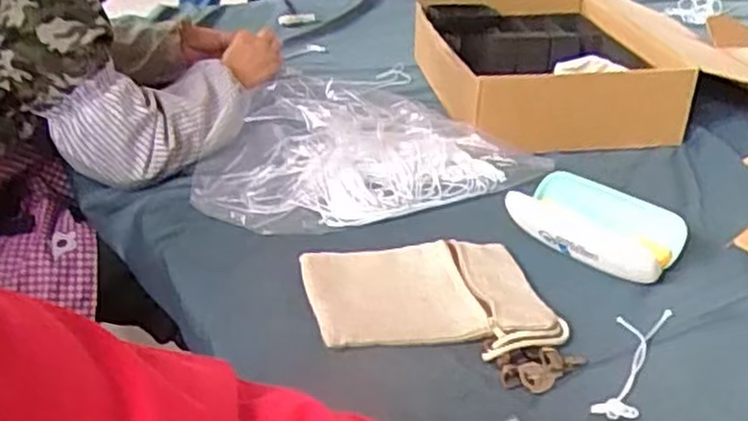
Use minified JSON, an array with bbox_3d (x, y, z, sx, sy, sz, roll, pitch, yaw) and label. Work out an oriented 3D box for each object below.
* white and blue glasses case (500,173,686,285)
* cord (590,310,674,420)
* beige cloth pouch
[{"bbox_3d":[0.212,0.016,0.739,0.157,0.058,0.086,25,37,35],"label":"white and blue glasses case"},{"bbox_3d":[0.203,0.111,0.598,0.039,0.012,0.163,14,32,22],"label":"cord"},{"bbox_3d":[0.045,0.071,0.661,0.198,0.014,0.154,-4,30,-9],"label":"beige cloth pouch"}]

